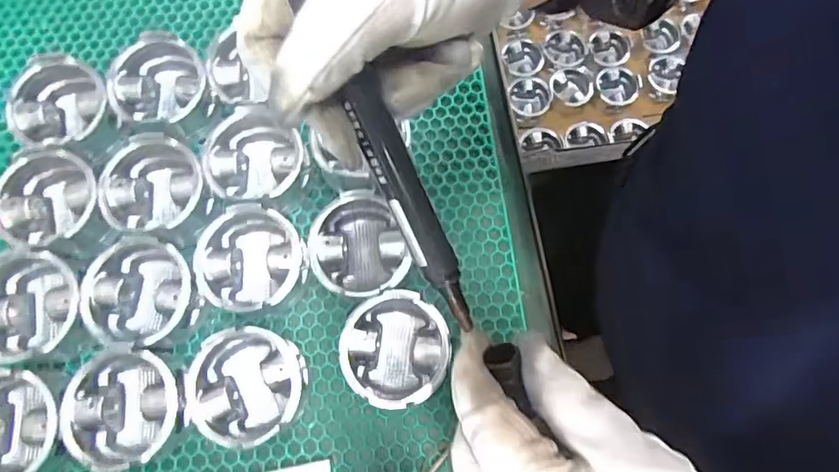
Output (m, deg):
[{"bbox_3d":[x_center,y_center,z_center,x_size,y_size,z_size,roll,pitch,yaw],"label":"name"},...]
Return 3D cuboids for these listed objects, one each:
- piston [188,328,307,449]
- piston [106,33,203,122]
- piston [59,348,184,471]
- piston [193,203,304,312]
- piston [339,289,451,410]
[{"bbox_3d":[-0.122,0.108,0.370,0.078,0.053,0.074,0,75,-1],"label":"piston"},{"bbox_3d":[-0.215,-0.128,0.432,0.073,0.055,0.067,-12,75,-4],"label":"piston"},{"bbox_3d":[-0.206,0.124,0.369,0.076,0.050,0.074,-18,76,-5],"label":"piston"},{"bbox_3d":[-0.127,0.023,0.393,0.078,0.051,0.081,2,75,0],"label":"piston"},{"bbox_3d":[-0.017,0.085,0.383,0.076,0.049,0.078,-5,75,-2],"label":"piston"}]

